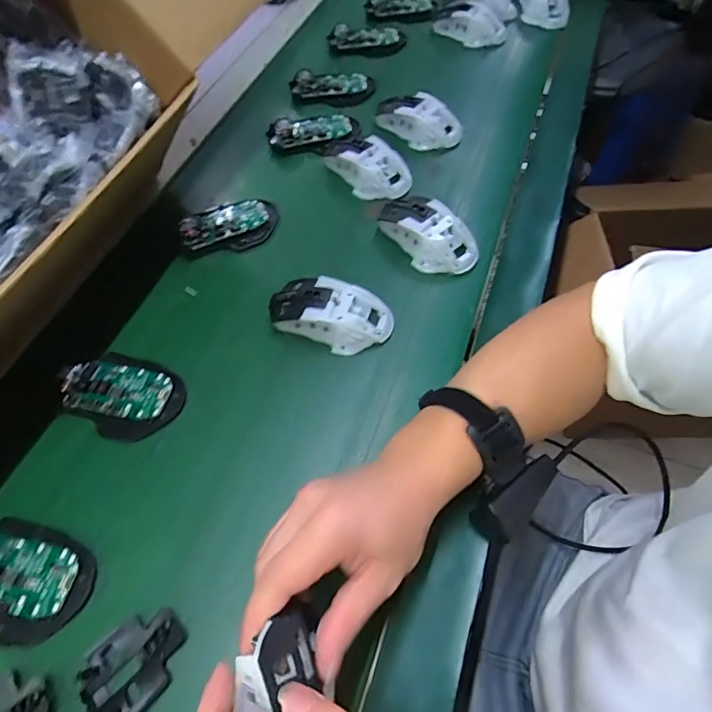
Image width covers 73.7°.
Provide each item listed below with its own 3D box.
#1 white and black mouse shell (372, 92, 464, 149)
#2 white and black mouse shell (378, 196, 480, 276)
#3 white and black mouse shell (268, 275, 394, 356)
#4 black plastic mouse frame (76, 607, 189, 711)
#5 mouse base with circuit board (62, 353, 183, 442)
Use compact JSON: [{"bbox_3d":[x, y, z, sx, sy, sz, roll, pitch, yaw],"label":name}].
[{"bbox_3d":[0.077,-0.300,0.599,0.111,0.035,0.064,27,64,18],"label":"white and black mouse shell"},{"bbox_3d":[0.073,-0.131,0.495,0.061,0.045,0.113,-34,63,-17],"label":"white and black mouse shell"},{"bbox_3d":[-0.024,-0.040,0.447,0.113,0.038,0.058,11,60,9],"label":"white and black mouse shell"},{"bbox_3d":[-0.144,0.199,0.308,0.067,0.010,0.054,-36,64,-18],"label":"black plastic mouse frame"},{"bbox_3d":[-0.204,0.031,0.414,0.096,0.030,0.071,15,61,11],"label":"mouse base with circuit board"}]

